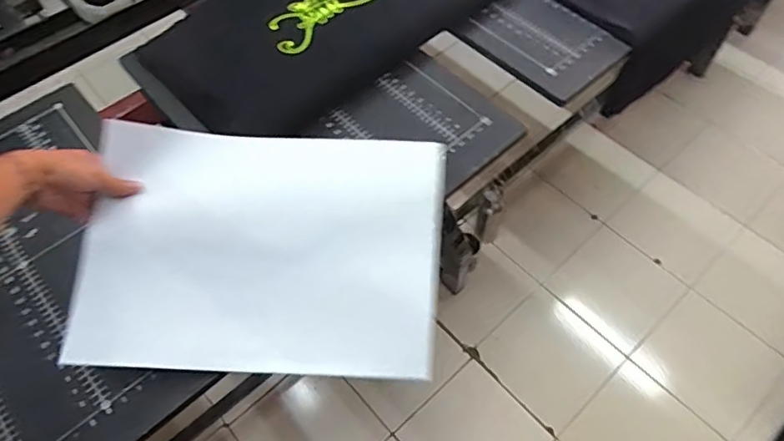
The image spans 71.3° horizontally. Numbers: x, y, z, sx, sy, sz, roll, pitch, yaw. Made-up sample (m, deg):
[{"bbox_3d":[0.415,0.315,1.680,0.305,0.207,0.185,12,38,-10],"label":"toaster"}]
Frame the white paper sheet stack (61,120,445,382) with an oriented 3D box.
[{"bbox_3d":[-0.154,0.037,0.680,0.426,0.033,0.292,4,78,-4],"label":"white paper sheet stack"}]

